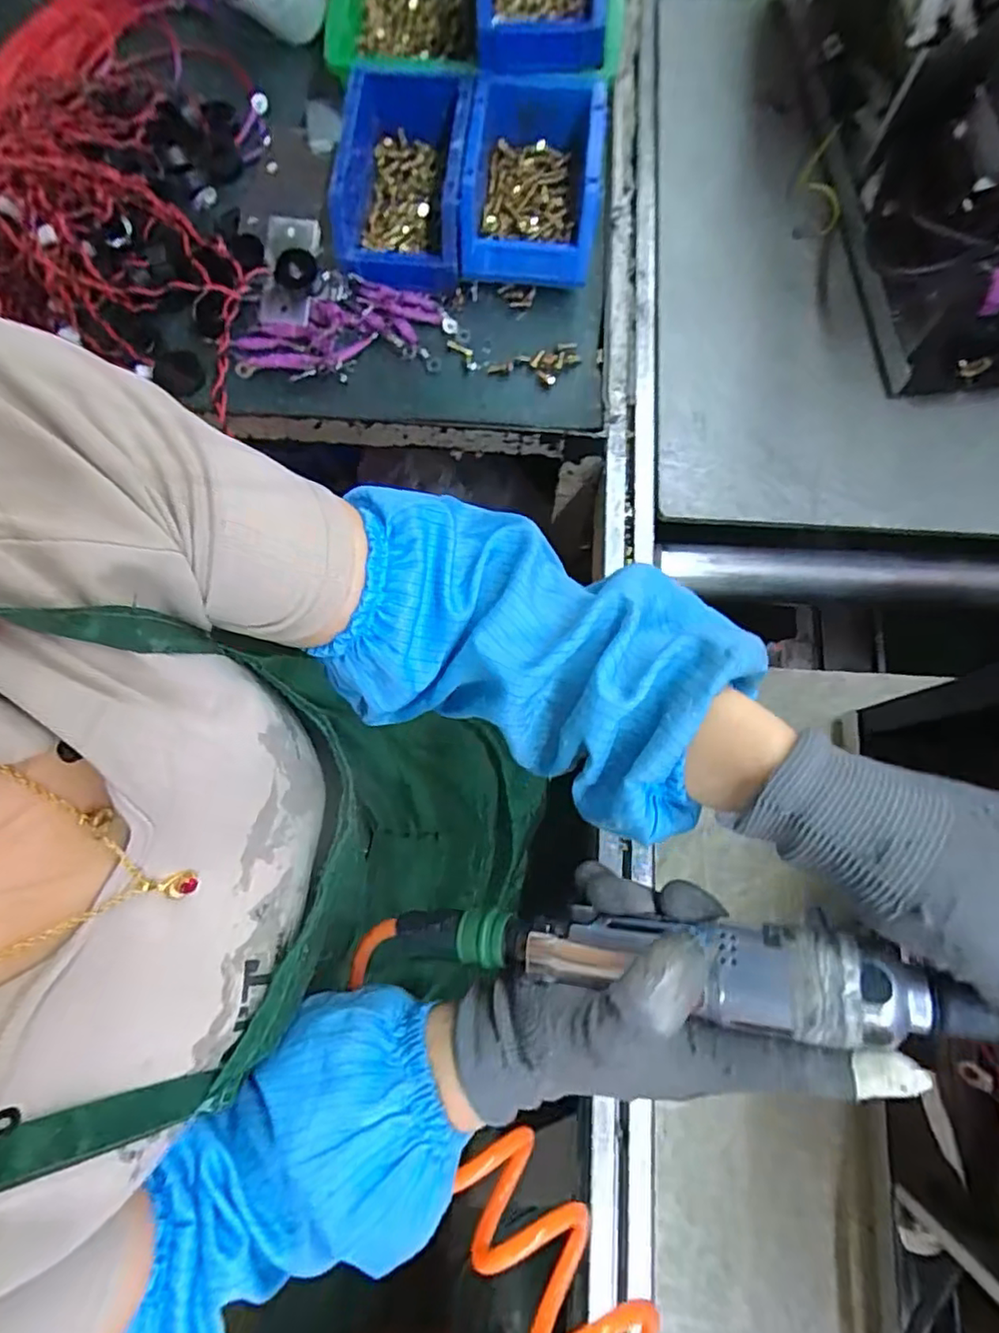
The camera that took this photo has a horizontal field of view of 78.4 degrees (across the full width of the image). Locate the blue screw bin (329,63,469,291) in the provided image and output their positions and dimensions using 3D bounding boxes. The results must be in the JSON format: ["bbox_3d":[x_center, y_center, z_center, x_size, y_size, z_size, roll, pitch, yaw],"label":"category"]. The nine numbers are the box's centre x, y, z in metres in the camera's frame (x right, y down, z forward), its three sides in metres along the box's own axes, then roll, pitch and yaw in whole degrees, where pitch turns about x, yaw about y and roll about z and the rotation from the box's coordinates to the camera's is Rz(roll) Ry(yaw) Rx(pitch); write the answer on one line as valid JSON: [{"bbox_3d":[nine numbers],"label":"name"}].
[{"bbox_3d":[-0.080,-0.408,0.519,0.105,0.066,0.163,3,77,2],"label":"blue screw bin"}]

